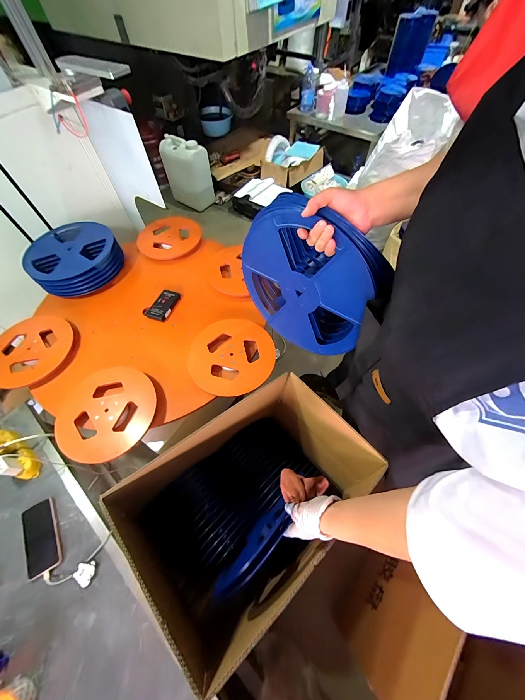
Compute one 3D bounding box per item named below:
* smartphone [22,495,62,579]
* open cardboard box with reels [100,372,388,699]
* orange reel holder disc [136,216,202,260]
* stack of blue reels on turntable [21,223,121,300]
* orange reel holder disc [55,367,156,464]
[{"bbox_3d":[-0.555,0.465,0.649,0.071,0.006,0.160,-26,60,-20],"label":"smartphone"},{"bbox_3d":[-0.005,0.377,0.717,0.575,0.328,0.387,-31,62,-23],"label":"open cardboard box with reels"},{"bbox_3d":[-0.406,-0.490,1.137,0.263,0.019,0.222,-13,69,-9],"label":"orange reel holder disc"},{"bbox_3d":[-0.707,-0.352,1.005,0.301,0.125,0.275,-30,63,-15],"label":"stack of blue reels on turntable"},{"bbox_3d":[-0.449,0.175,0.745,0.262,0.020,0.275,-1,59,1],"label":"orange reel holder disc"}]

